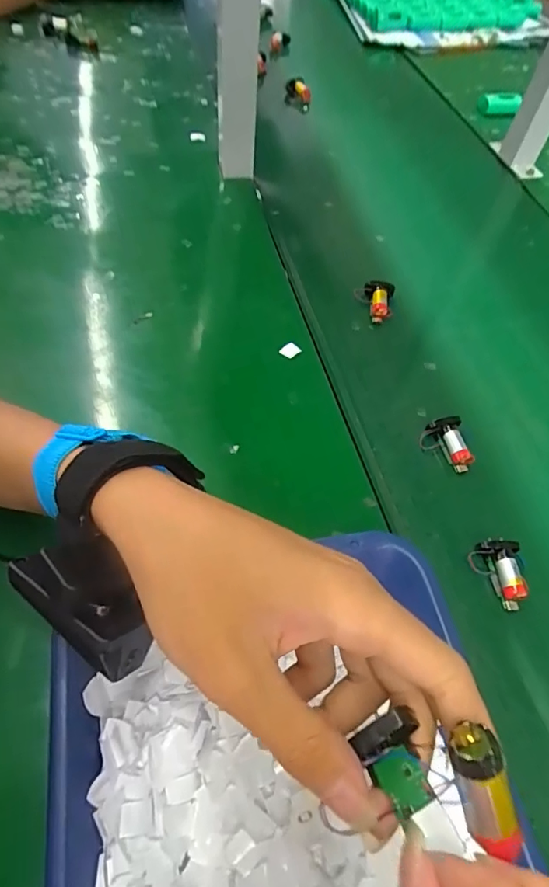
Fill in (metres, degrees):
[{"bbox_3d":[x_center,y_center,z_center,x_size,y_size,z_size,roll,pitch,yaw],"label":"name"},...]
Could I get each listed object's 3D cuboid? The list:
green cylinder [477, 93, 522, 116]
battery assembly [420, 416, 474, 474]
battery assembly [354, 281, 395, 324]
[{"bbox_3d":[0.381,-0.575,0.840,0.077,0.028,0.030,-10,53,-10],"label":"green cylinder"},{"bbox_3d":[0.155,0.001,0.450,0.037,0.020,0.049,-4,52,-5],"label":"battery assembly"},{"bbox_3d":[0.110,-0.158,0.549,0.042,0.025,0.045,9,52,5],"label":"battery assembly"}]

